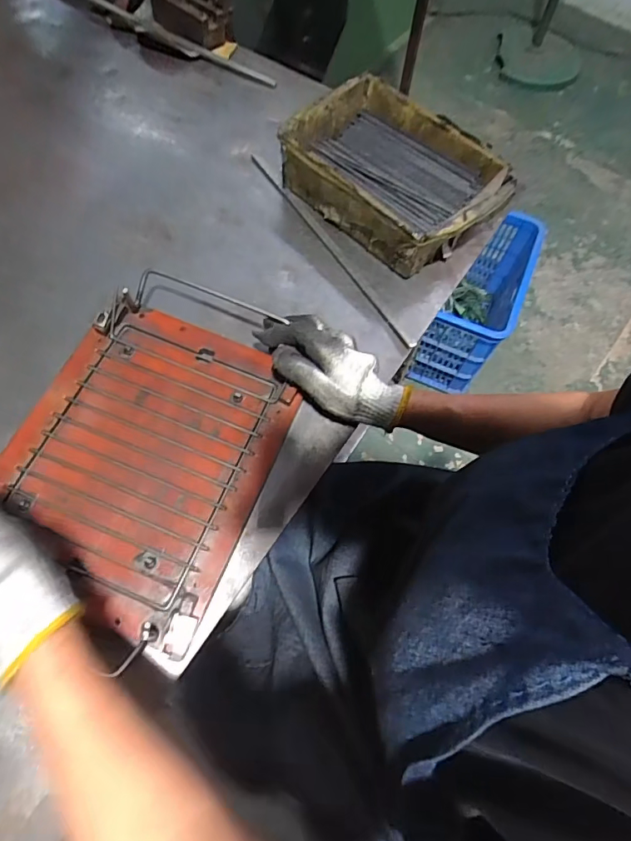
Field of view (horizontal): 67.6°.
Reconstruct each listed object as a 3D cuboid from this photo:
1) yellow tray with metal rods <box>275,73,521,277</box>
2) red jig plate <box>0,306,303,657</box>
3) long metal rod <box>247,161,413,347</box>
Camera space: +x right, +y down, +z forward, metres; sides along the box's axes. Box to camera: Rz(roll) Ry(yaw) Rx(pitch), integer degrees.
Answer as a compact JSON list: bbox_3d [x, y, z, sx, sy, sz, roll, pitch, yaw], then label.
[{"bbox_3d":[0.099,-0.314,0.602,0.177,0.072,0.257,-40,72,-18],"label":"yellow tray with metal rods"},{"bbox_3d":[-0.170,0.027,0.470,0.235,0.022,0.290,20,66,8],"label":"red jig plate"},{"bbox_3d":[0.009,-0.230,0.605,0.011,0.010,0.356,-28,68,-14],"label":"long metal rod"}]

